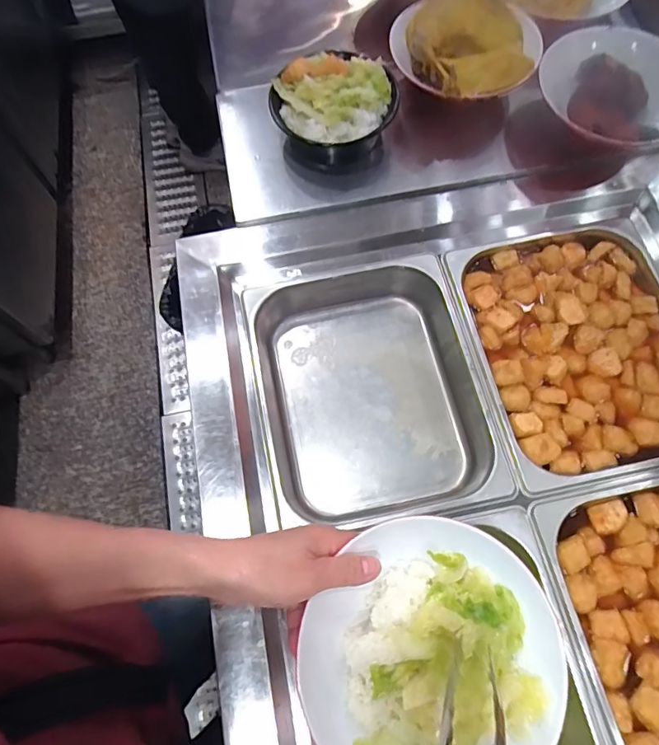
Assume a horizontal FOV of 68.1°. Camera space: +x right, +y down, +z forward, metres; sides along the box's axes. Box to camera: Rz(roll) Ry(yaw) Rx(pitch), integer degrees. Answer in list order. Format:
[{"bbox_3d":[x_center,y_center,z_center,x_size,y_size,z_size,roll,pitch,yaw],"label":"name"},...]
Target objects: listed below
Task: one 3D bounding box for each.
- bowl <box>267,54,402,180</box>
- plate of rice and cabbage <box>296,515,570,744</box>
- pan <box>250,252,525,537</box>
[{"bbox_3d":[0.006,-0.348,0.645,0.159,0.083,0.139,-11,67,-4],"label":"bowl"},{"bbox_3d":[0.080,0.214,0.366,0.183,0.044,0.193,0,69,0],"label":"plate of rice and cabbage"},{"bbox_3d":[0.046,0.020,0.601,0.254,0.081,0.299,-10,67,-3],"label":"pan"}]

